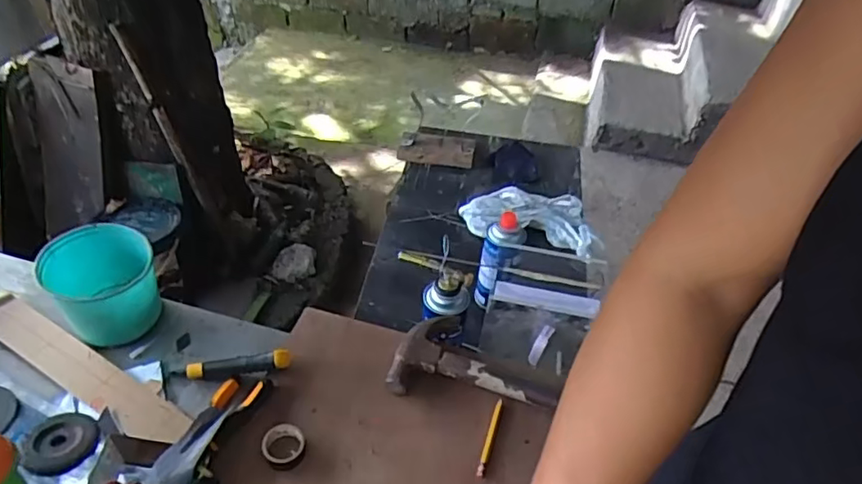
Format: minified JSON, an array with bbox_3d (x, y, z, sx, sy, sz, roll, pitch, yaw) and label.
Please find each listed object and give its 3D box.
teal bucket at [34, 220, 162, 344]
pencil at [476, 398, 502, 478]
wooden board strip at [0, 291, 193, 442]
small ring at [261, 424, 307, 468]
[{"bbox_3d":[-0.404,0.053,0.741,0.121,0.102,0.111,3,43,-3],"label":"teal bucket"},{"bbox_3d":[0.067,0.220,0.667,0.010,0.010,0.095,15,44,9],"label":"pencil"},{"bbox_3d":[-0.424,0.147,0.712,0.333,0.008,0.057,26,46,19],"label":"wooden board strip"},{"bbox_3d":[-0.158,0.217,0.632,0.046,0.012,0.046,3,43,-3],"label":"small ring"}]

